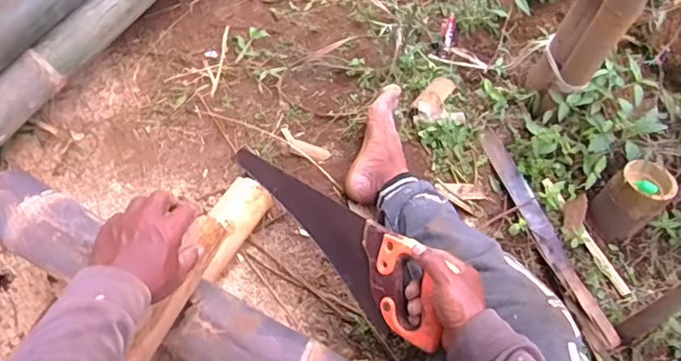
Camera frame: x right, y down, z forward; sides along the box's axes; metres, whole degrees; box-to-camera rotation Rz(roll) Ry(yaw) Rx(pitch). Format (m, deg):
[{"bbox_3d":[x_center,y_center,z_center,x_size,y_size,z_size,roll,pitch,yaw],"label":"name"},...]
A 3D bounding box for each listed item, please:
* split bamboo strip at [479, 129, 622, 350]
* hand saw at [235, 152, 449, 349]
[{"bbox_3d":[0.341,0.078,0.880,0.040,0.014,0.419,-15,57,-7],"label":"split bamboo strip"},{"bbox_3d":[-0.024,0.077,0.748,0.026,0.124,0.445,-3,27,-45],"label":"hand saw"}]

